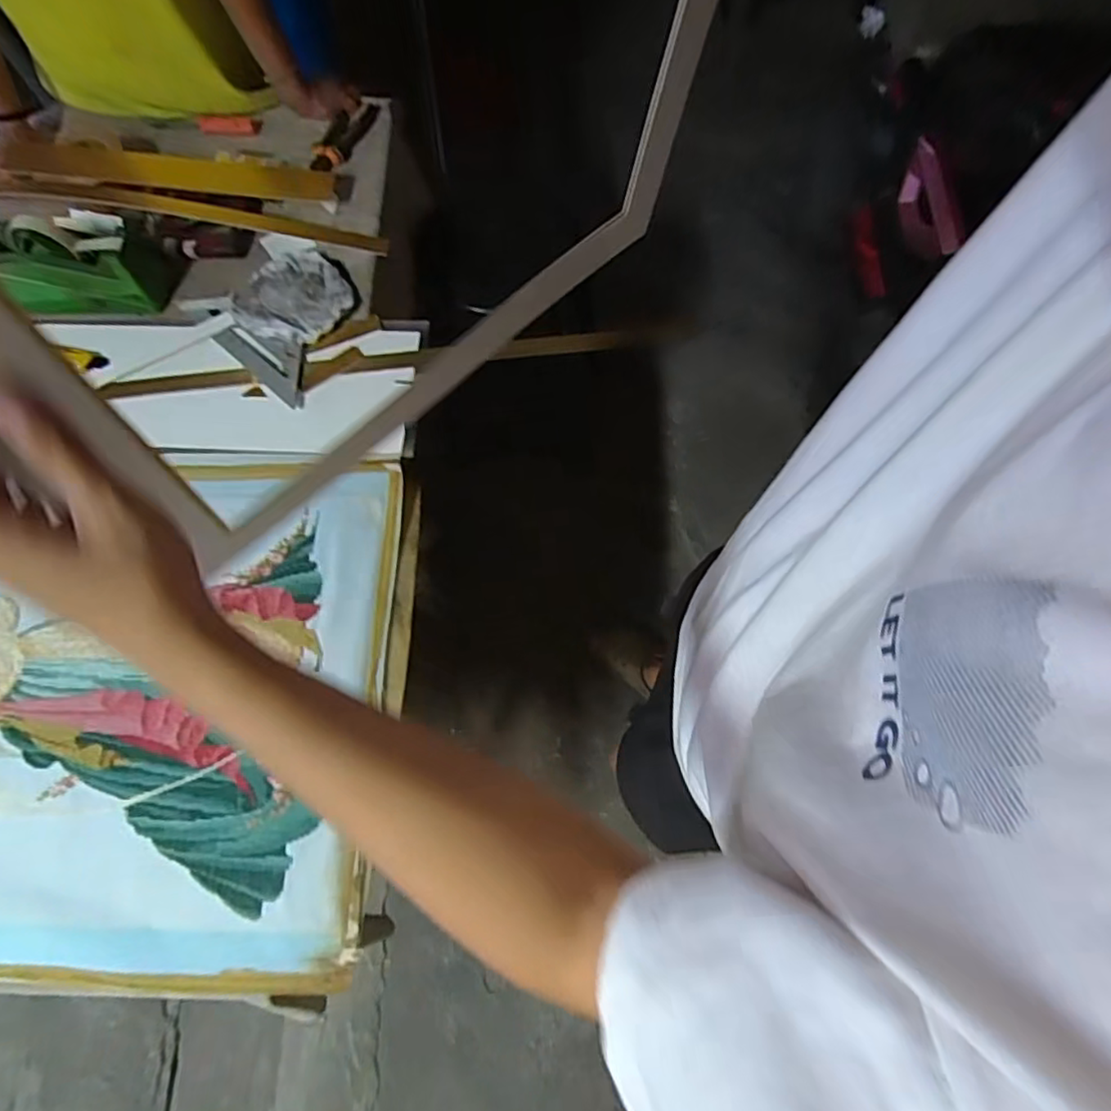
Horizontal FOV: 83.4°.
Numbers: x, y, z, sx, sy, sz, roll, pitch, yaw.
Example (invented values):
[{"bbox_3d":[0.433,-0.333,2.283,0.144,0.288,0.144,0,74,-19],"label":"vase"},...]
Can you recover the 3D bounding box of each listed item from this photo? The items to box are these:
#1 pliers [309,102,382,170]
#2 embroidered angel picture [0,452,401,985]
[{"bbox_3d":[-0.320,-0.638,0.939,0.048,0.013,0.152,23,74,7],"label":"pliers"},{"bbox_3d":[-0.542,0.153,0.706,0.718,0.033,0.575,-1,71,2],"label":"embroidered angel picture"}]

